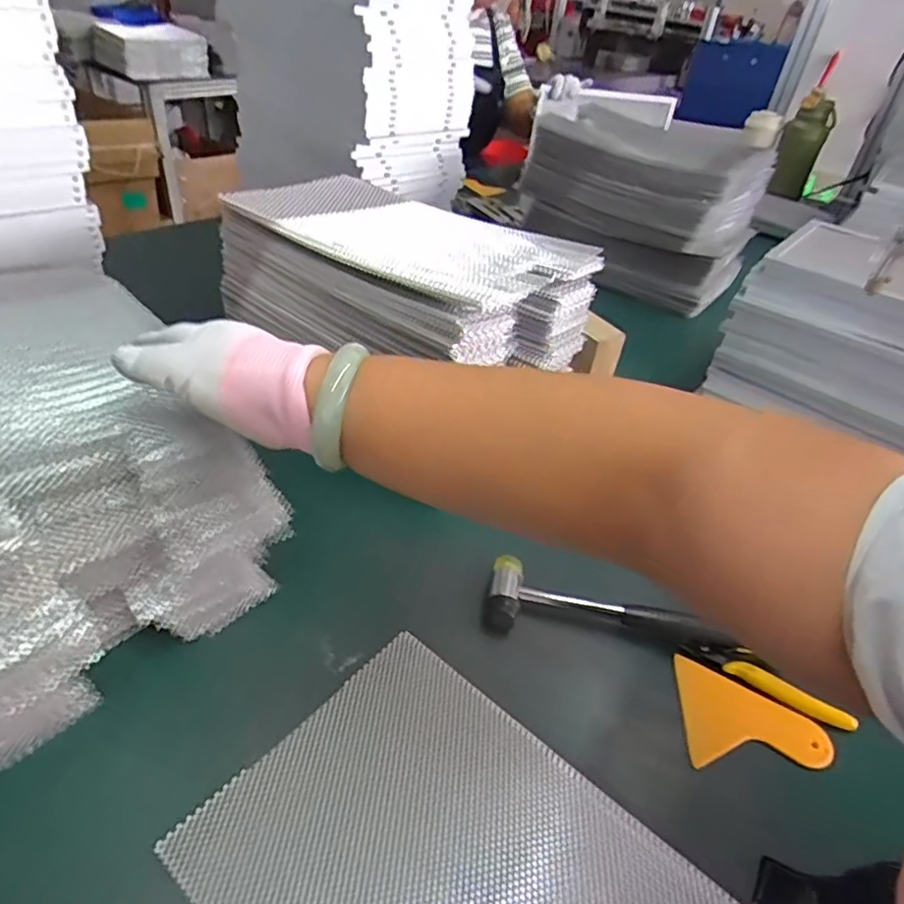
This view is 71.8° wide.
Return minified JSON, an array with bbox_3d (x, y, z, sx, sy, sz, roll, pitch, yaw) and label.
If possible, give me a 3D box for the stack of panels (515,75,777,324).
[{"bbox_3d":[0.292,-0.396,1.007,0.189,0.202,0.346,-22,47,-32],"label":"stack of panels"}]

